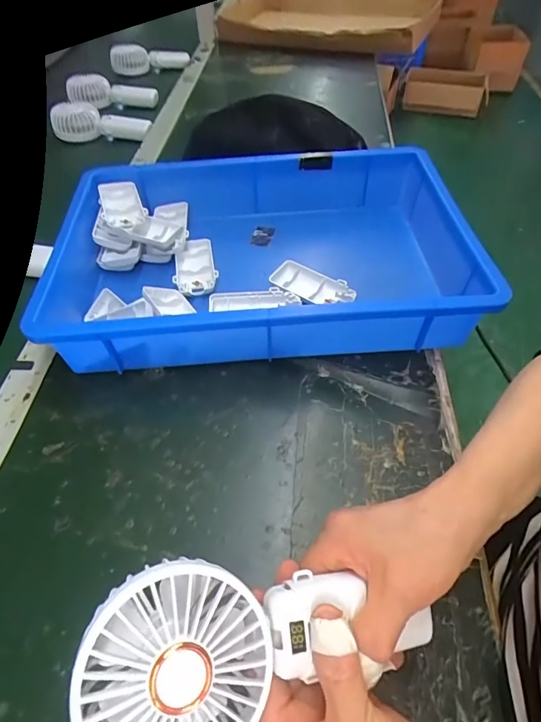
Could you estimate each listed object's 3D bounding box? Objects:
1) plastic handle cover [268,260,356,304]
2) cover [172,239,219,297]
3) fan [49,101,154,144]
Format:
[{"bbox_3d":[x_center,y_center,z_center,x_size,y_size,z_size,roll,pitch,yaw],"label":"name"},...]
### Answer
[{"bbox_3d":[0.048,-0.083,0.469,0.092,0.017,0.042,22,56,18],"label":"plastic handle cover"},{"bbox_3d":[-0.090,-0.114,0.503,0.047,0.013,0.098,-7,52,-4],"label":"cover"},{"bbox_3d":[-0.327,-0.457,0.814,0.208,0.071,0.033,13,54,12],"label":"fan"}]

